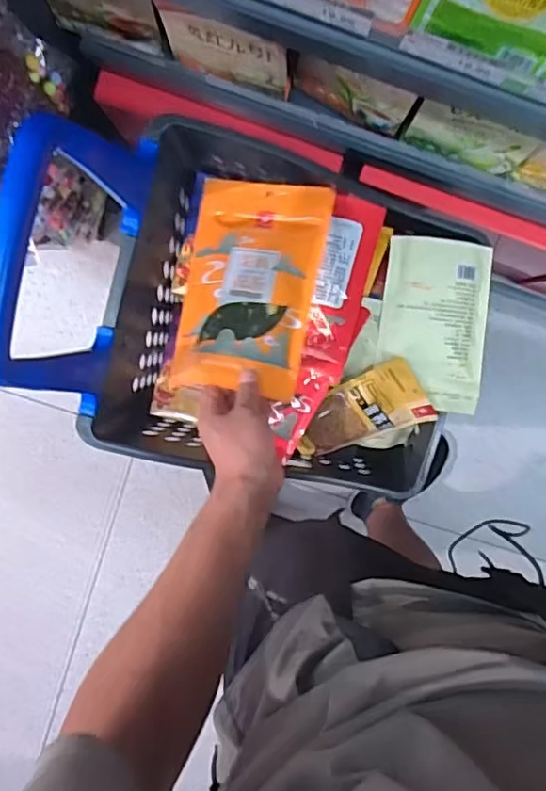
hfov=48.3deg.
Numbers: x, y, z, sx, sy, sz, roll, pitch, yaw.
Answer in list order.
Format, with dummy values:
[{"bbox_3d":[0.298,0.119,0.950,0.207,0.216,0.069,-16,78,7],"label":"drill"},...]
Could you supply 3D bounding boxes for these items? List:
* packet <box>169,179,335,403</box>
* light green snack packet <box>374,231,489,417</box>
[{"bbox_3d":[-0.022,-0.113,0.632,0.137,0.036,0.222,9,78,8],"label":"packet"},{"bbox_3d":[0.212,-0.091,0.793,0.140,0.025,0.214,6,96,-2],"label":"light green snack packet"}]

